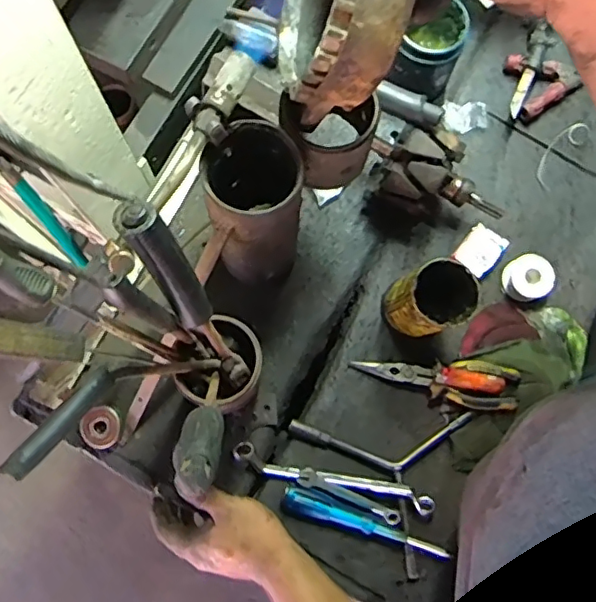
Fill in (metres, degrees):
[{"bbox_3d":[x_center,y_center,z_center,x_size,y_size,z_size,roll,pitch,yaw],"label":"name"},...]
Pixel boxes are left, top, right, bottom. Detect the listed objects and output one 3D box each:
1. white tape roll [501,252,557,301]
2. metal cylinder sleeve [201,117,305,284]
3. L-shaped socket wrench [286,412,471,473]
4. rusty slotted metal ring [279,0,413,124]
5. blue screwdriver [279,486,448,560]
[{"bbox_3d":[0.283,-0.028,0.700,0.051,0.032,0.054,0,77,-2],"label":"white tape roll"},{"bbox_3d":[-0.042,-0.086,0.579,0.083,0.214,0.090,0,77,-2],"label":"metal cylinder sleeve"},{"bbox_3d":[0.098,0.165,0.653,0.209,0.024,0.060,-2,77,-2],"label":"L-shaped socket wrench"},{"bbox_3d":[0.028,-0.215,0.442,0.063,0.158,0.144,5,38,-15],"label":"rusty slotted metal ring"},{"bbox_3d":[0.073,0.247,0.617,0.189,0.019,0.023,22,78,3],"label":"blue screwdriver"}]

